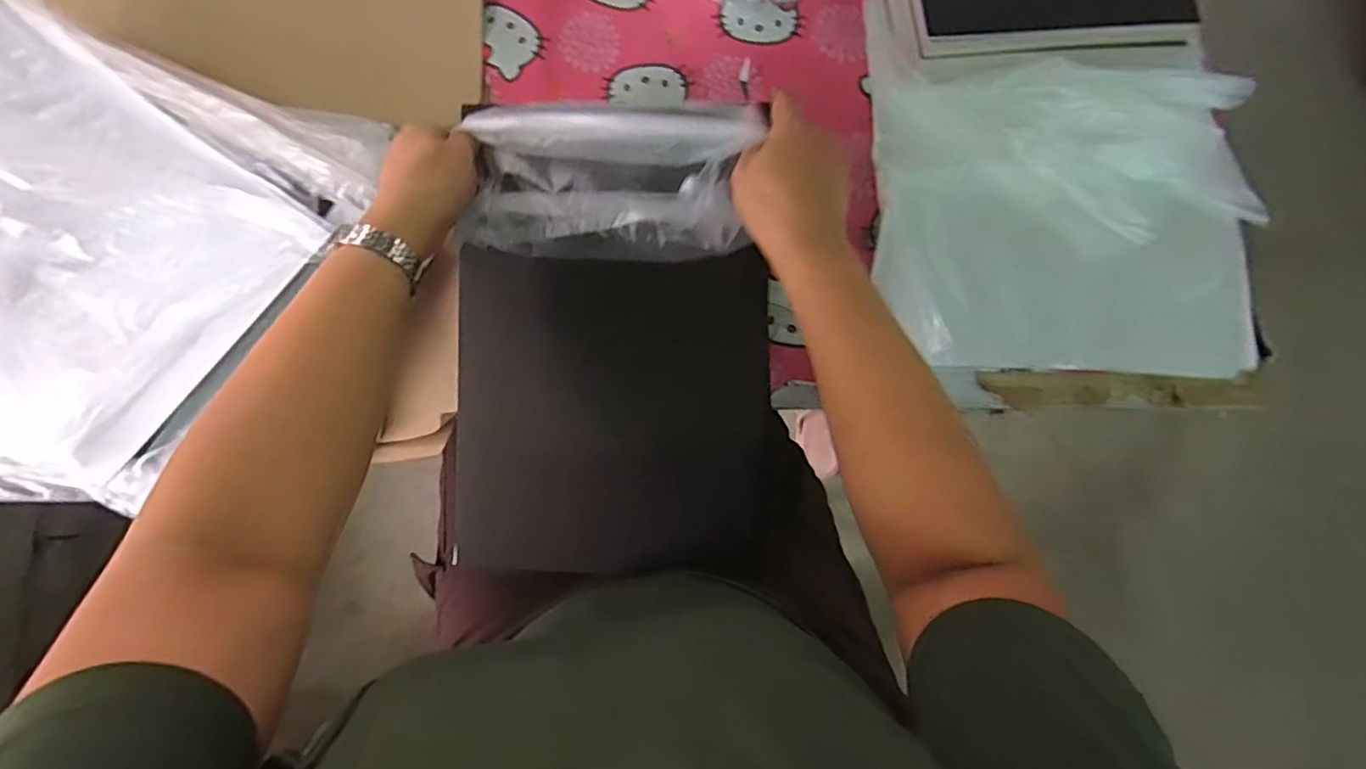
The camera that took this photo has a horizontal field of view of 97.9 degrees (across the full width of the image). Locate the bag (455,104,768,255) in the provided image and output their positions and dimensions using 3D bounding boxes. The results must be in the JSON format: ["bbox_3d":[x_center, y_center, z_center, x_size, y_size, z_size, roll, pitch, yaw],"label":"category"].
[{"bbox_3d":[-0.059,-0.147,0.436,0.205,0.061,0.101,4,79,1],"label":"bag"}]

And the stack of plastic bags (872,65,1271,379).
[{"bbox_3d":[0.356,-0.153,0.547,0.336,0.053,0.280,2,79,0],"label":"stack of plastic bags"}]

